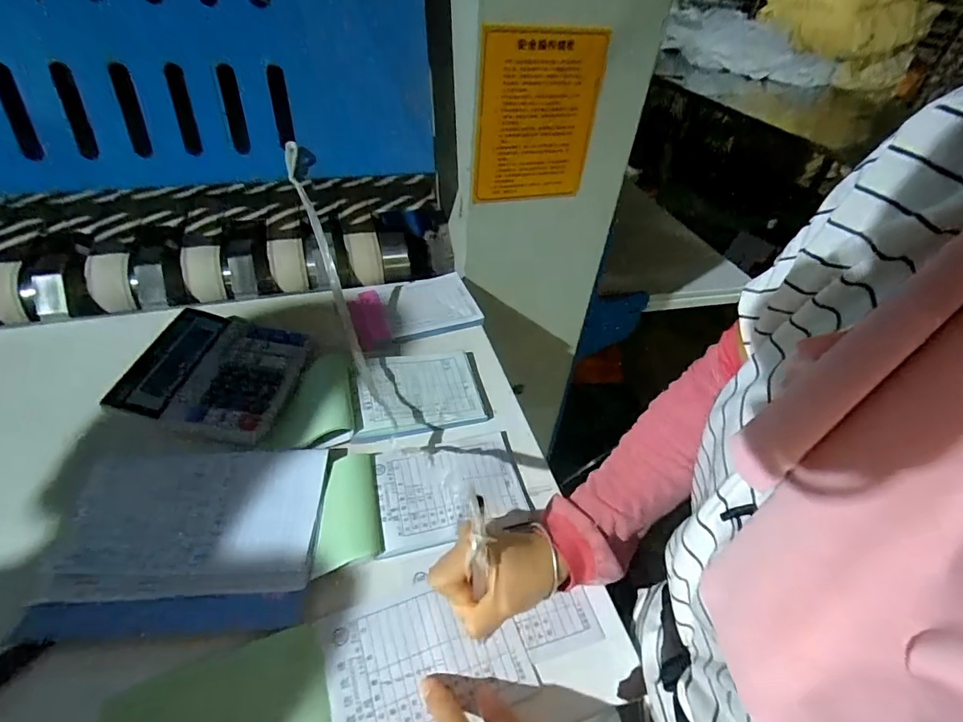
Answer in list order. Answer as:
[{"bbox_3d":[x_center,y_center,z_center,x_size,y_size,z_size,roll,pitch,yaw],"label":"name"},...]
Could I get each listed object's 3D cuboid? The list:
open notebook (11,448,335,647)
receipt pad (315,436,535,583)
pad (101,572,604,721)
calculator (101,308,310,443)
[{"bbox_3d":[-0.251,0.150,0.413,0.205,0.012,0.159,0,49,-7],"label":"open notebook"},{"bbox_3d":[-0.057,0.120,0.451,0.193,0.018,0.106,-9,50,-15],"label":"receipt pad"},{"bbox_3d":[-0.080,0.237,0.352,0.349,0.007,0.107,-11,51,-17],"label":"pad"},{"bbox_3d":[-0.290,0.008,0.524,0.165,0.019,0.151,11,48,3],"label":"calculator"}]

